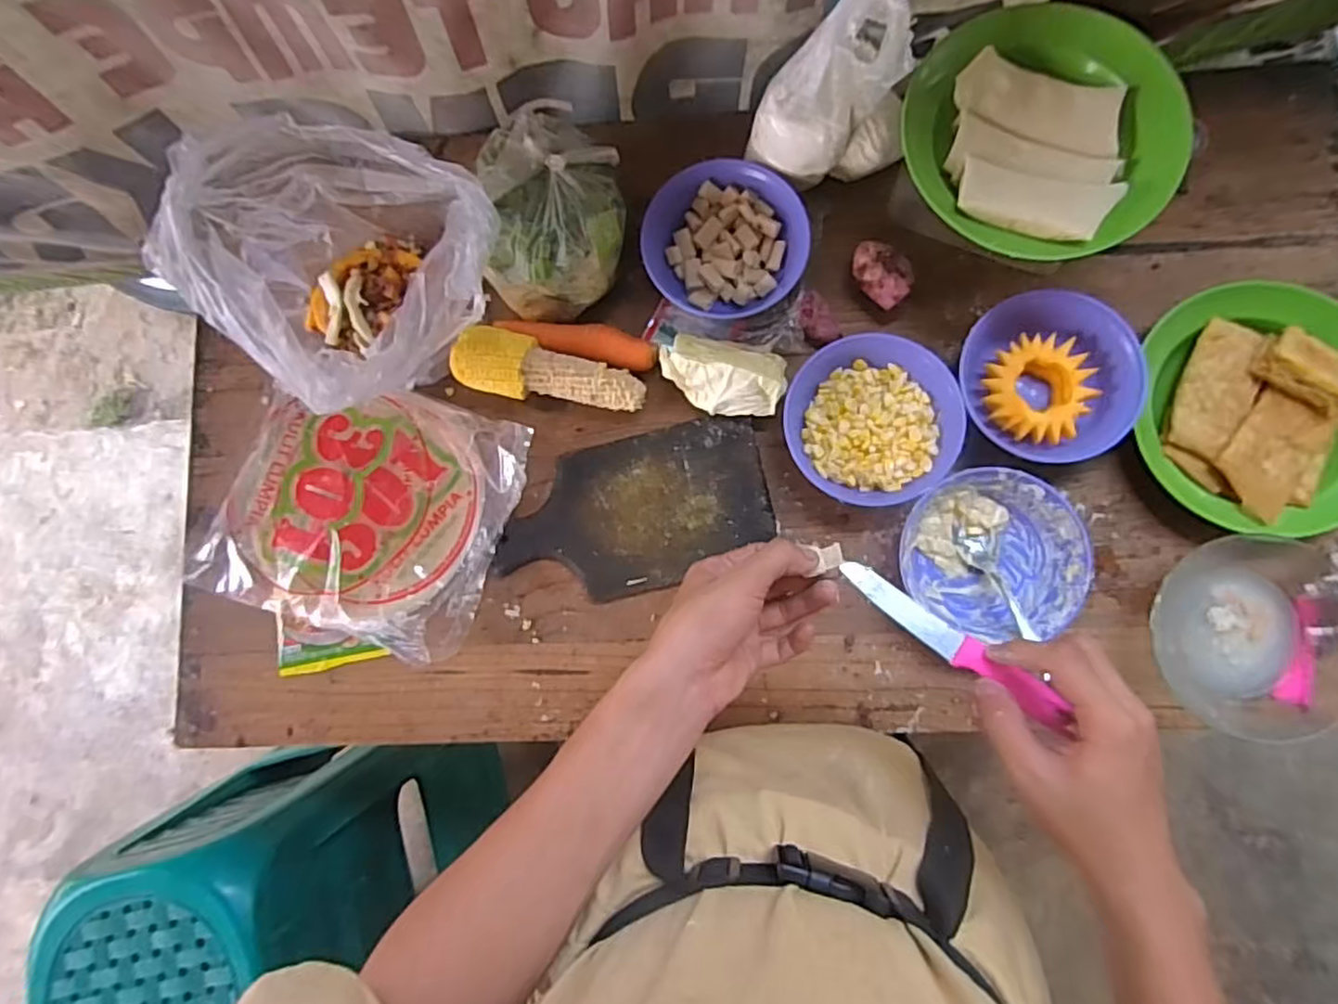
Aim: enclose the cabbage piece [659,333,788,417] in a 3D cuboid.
[{"bbox_3d":[0.046,-0.112,0.615,0.114,0.056,0.064,12,88,7],"label":"cabbage piece"}]

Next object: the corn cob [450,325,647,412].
[{"bbox_3d":[-0.108,-0.116,0.630,0.172,0.045,0.057,12,88,7],"label":"corn cob"}]

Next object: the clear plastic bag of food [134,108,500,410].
[{"bbox_3d":[-0.263,-0.199,0.593,0.221,0.197,0.202,41,92,7],"label":"clear plastic bag of food"}]

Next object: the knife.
[{"bbox_3d":[0.171,0.085,0.420,0.153,0.011,0.020,34,91,4],"label":"knife"}]

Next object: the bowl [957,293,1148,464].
[{"bbox_3d":[0.324,-0.105,0.609,0.142,0.058,0.133,0,87,7],"label":"bowl"}]

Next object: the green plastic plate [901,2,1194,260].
[{"bbox_3d":[0.302,-0.292,0.551,0.213,0.045,0.202,0,87,7],"label":"green plastic plate"}]

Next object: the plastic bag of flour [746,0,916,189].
[{"bbox_3d":[0.137,-0.329,0.558,0.129,0.171,0.090,-29,84,4],"label":"plastic bag of flour"}]

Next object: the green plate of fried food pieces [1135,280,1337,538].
[{"bbox_3d":[0.500,-0.077,0.585,0.199,0.048,0.202,0,87,7],"label":"green plate of fried food pieces"}]

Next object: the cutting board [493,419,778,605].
[{"bbox_3d":[-0.033,0.011,0.629,0.243,0.014,0.134,-16,85,6],"label":"cutting board"}]

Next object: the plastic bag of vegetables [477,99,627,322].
[{"bbox_3d":[-0.102,-0.254,0.610,0.125,0.083,0.163,7,88,7],"label":"plastic bag of vegetables"}]

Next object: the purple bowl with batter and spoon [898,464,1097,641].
[{"bbox_3d":[0.272,0.042,0.598,0.144,0.057,0.134,0,87,7],"label":"purple bowl with batter and spoon"}]

